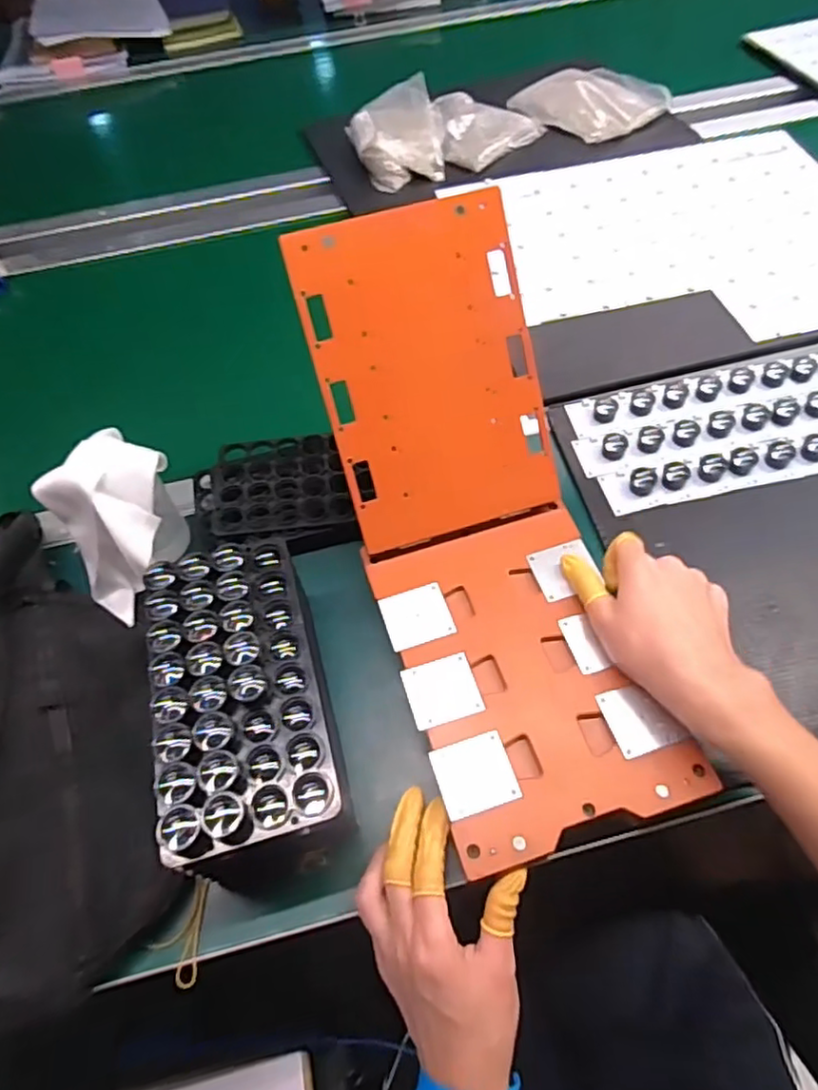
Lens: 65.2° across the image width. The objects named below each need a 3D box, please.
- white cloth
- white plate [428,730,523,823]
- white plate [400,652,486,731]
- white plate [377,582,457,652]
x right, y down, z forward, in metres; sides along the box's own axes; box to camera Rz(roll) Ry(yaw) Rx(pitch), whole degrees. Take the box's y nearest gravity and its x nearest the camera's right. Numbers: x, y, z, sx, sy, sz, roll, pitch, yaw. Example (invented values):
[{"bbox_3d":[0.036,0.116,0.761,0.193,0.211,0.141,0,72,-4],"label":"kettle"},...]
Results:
[{"bbox_3d":[-0.223,-0.022,0.493,0.105,0.089,0.100,-39,64,-18],"label":"white cloth"},{"bbox_3d":[0.043,0.148,0.412,0.048,0.004,0.045,-17,58,-7],"label":"white plate"},{"bbox_3d":[0.023,0.101,0.444,0.048,0.004,0.044,-17,58,-6],"label":"white plate"},{"bbox_3d":[0.006,0.053,0.476,0.049,0.005,0.044,-19,59,-7],"label":"white plate"}]

